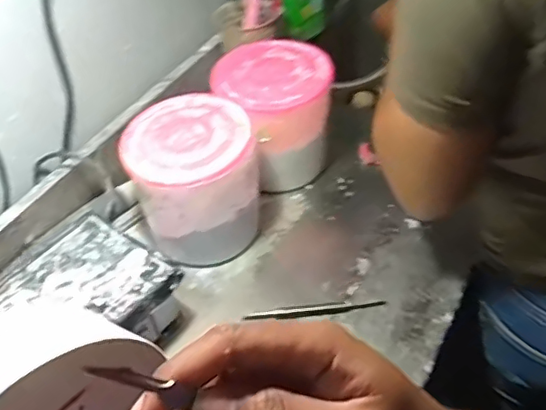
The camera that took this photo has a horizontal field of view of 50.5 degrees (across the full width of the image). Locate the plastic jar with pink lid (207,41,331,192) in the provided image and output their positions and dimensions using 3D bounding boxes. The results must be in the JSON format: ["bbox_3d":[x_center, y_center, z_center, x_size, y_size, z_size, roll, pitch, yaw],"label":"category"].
[{"bbox_3d":[0.004,-0.124,0.818,0.148,0.156,0.146,-3,45,3],"label":"plastic jar with pink lid"}]

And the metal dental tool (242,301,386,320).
[{"bbox_3d":[0.051,0.127,0.690,0.161,0.008,0.016,-5,44,1],"label":"metal dental tool"}]

